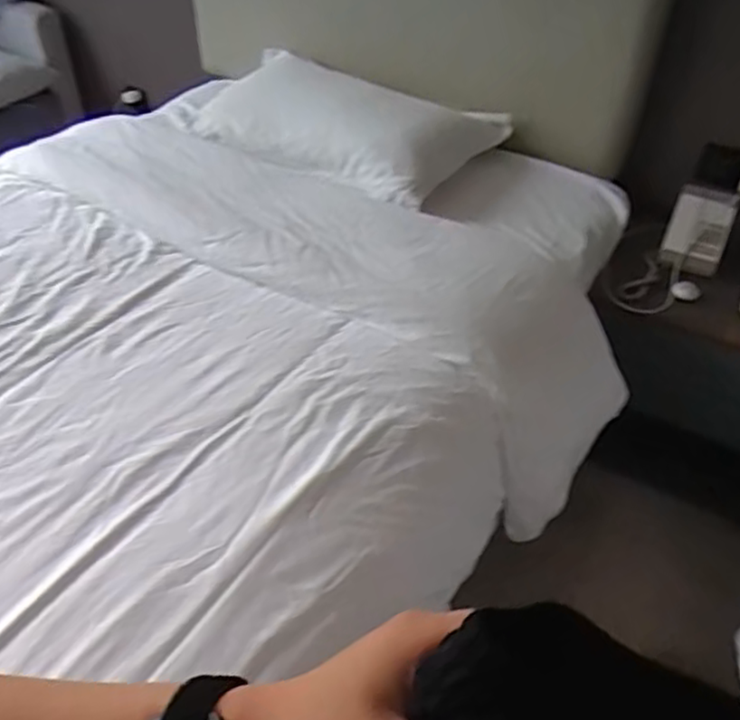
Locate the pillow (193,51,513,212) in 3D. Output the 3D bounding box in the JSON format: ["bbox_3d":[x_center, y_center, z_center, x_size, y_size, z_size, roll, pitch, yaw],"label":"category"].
[{"bbox_3d":[-0.081,-0.620,1.714,0.701,0.102,0.468,23,45,21],"label":"pillow"}]

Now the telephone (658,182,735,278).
[{"bbox_3d":[0.766,-0.306,1.589,0.129,0.102,0.243,20,45,19],"label":"telephone"}]

